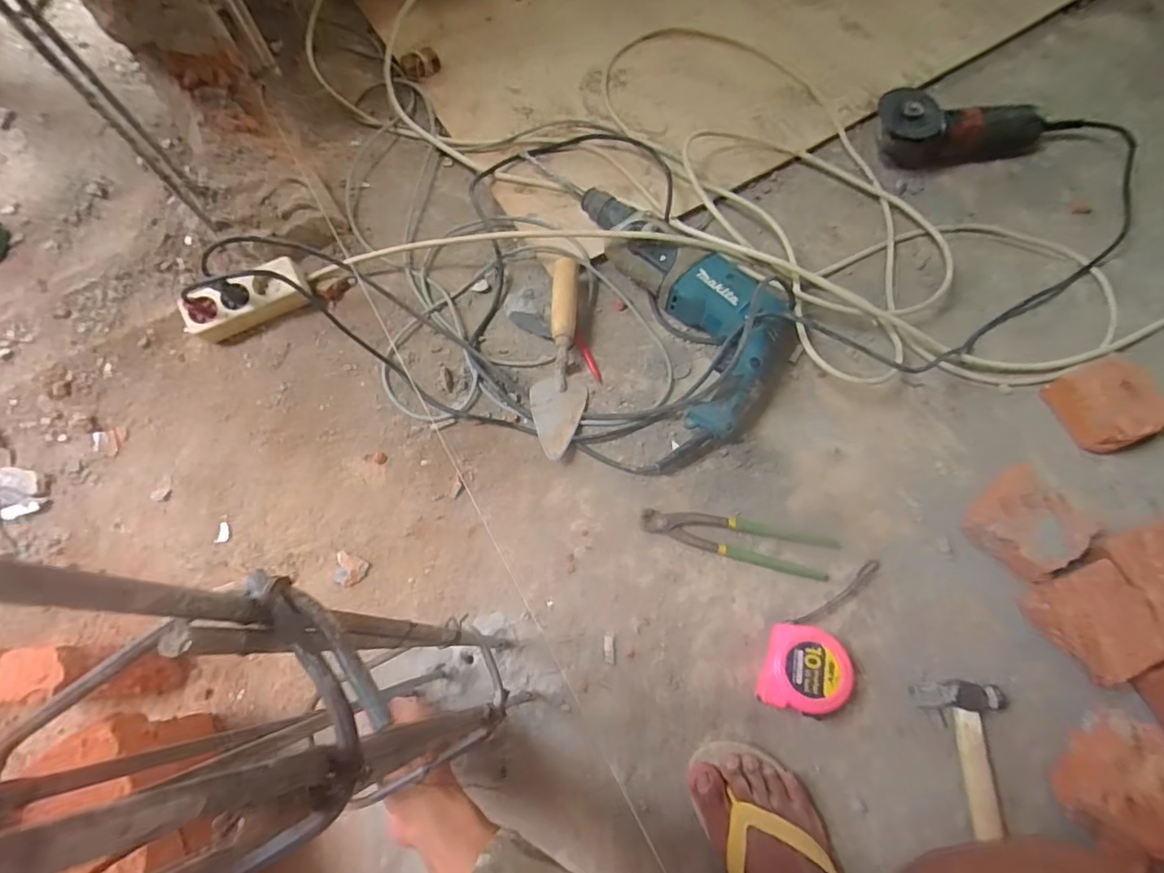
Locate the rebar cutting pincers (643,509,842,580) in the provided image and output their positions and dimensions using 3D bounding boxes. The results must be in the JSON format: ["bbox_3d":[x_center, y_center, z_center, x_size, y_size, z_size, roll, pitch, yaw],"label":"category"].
[{"bbox_3d":[0.184,0.120,0.632,0.226,0.016,0.048,14,72,4],"label":"rebar cutting pincers"}]

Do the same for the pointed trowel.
[{"bbox_3d":[-0.029,-0.105,0.703,0.073,0.049,0.269,2,84,1],"label":"pointed trowel"}]

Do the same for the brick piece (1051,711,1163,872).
[{"bbox_3d":[0.546,0.345,0.518,0.133,0.035,0.127,0,71,0],"label":"brick piece"}]

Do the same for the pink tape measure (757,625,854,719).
[{"bbox_3d":[0.239,0.250,0.572,0.084,0.052,0.084,16,72,5],"label":"pink tape measure"}]

